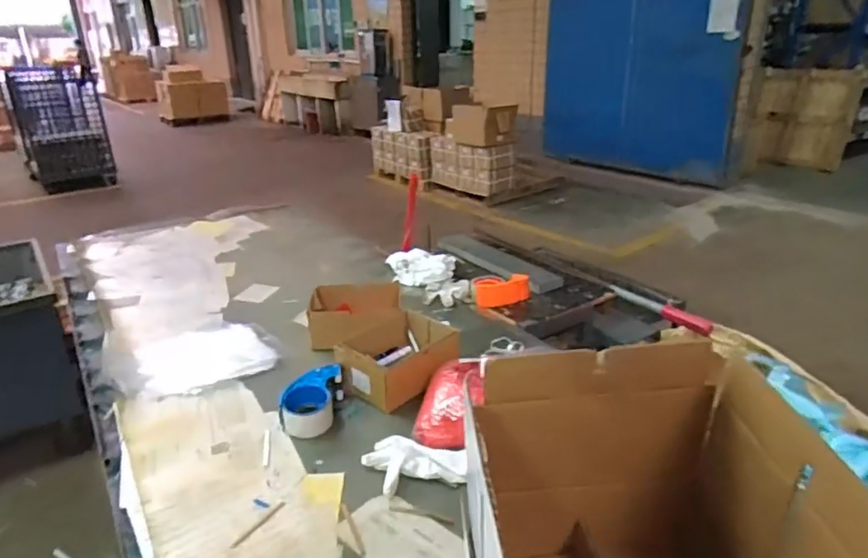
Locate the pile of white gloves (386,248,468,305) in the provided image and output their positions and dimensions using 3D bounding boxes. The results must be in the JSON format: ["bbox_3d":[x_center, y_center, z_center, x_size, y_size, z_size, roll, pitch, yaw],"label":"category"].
[{"bbox_3d":[-0.014,-0.012,1.555,0.186,0.057,0.279,-5,24,-11],"label":"pile of white gloves"}]

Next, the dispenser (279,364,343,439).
[{"bbox_3d":[-0.218,0.212,1.028,0.090,0.065,0.134,1,24,5],"label":"dispenser"}]

